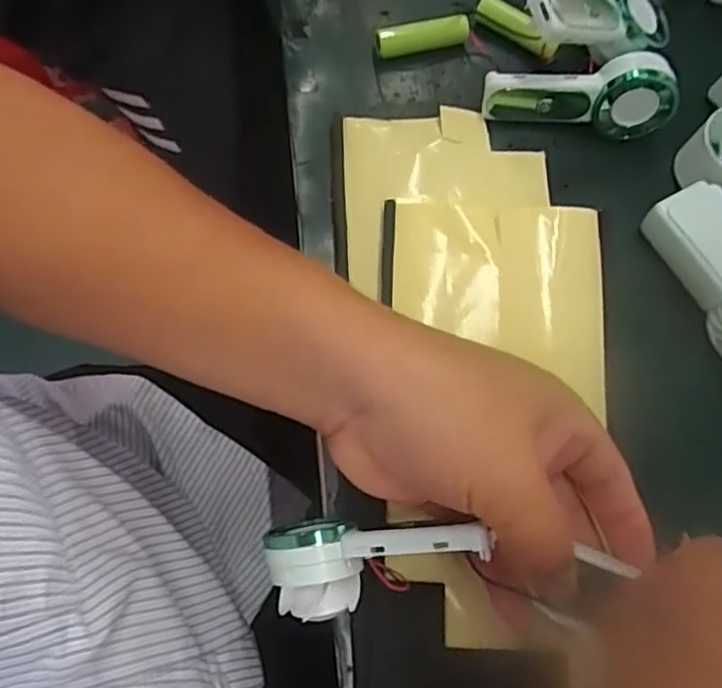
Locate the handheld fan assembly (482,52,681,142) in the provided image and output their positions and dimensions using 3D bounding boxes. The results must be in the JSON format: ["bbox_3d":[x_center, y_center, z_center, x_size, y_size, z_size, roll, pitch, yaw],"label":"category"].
[{"bbox_3d":[0.111,-0.126,0.337,0.093,0.039,0.019,3,54,12],"label":"handheld fan assembly"}]

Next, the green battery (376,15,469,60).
[{"bbox_3d":[0.033,-0.167,0.355,0.051,0.012,0.015,-14,76,-9],"label":"green battery"}]

